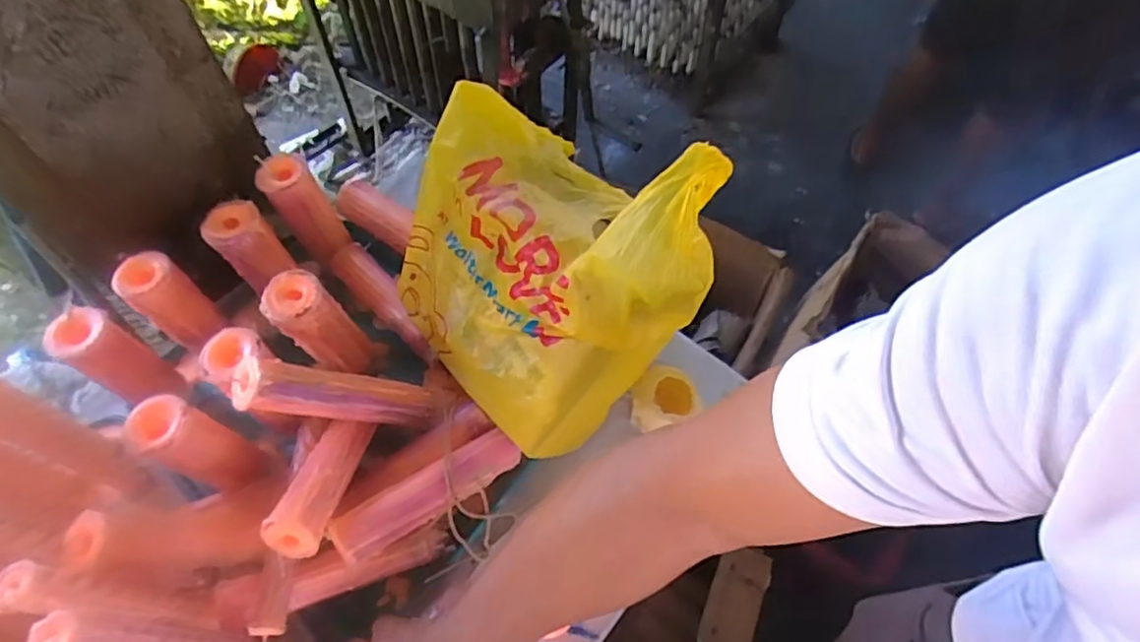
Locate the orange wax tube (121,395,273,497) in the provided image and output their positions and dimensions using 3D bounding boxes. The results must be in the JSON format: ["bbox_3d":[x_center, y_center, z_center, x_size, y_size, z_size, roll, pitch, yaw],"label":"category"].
[{"bbox_3d":[-0.363,0.128,0.628,0.067,0.151,0.068,22,62,10],"label":"orange wax tube"}]

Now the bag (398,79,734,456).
[{"bbox_3d":[-0.039,-0.072,0.604,0.218,0.264,0.305,-30,66,-18],"label":"bag"}]

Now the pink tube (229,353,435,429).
[{"bbox_3d":[-0.221,0.075,0.629,0.047,0.213,0.047,-35,57,30],"label":"pink tube"}]

